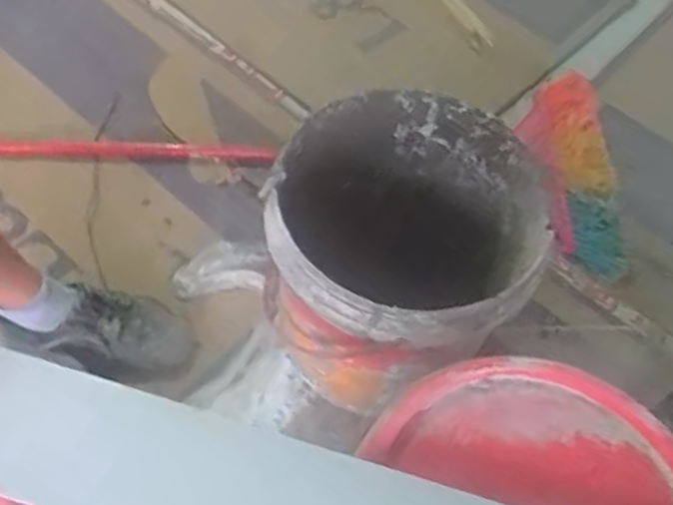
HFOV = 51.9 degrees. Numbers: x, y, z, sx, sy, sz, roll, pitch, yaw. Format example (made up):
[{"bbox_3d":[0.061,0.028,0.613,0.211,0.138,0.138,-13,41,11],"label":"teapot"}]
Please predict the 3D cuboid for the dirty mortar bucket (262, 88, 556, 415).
[{"bbox_3d":[0.071,0.009,0.876,0.304,0.307,0.320,2,57,-3],"label":"dirty mortar bucket"}]

